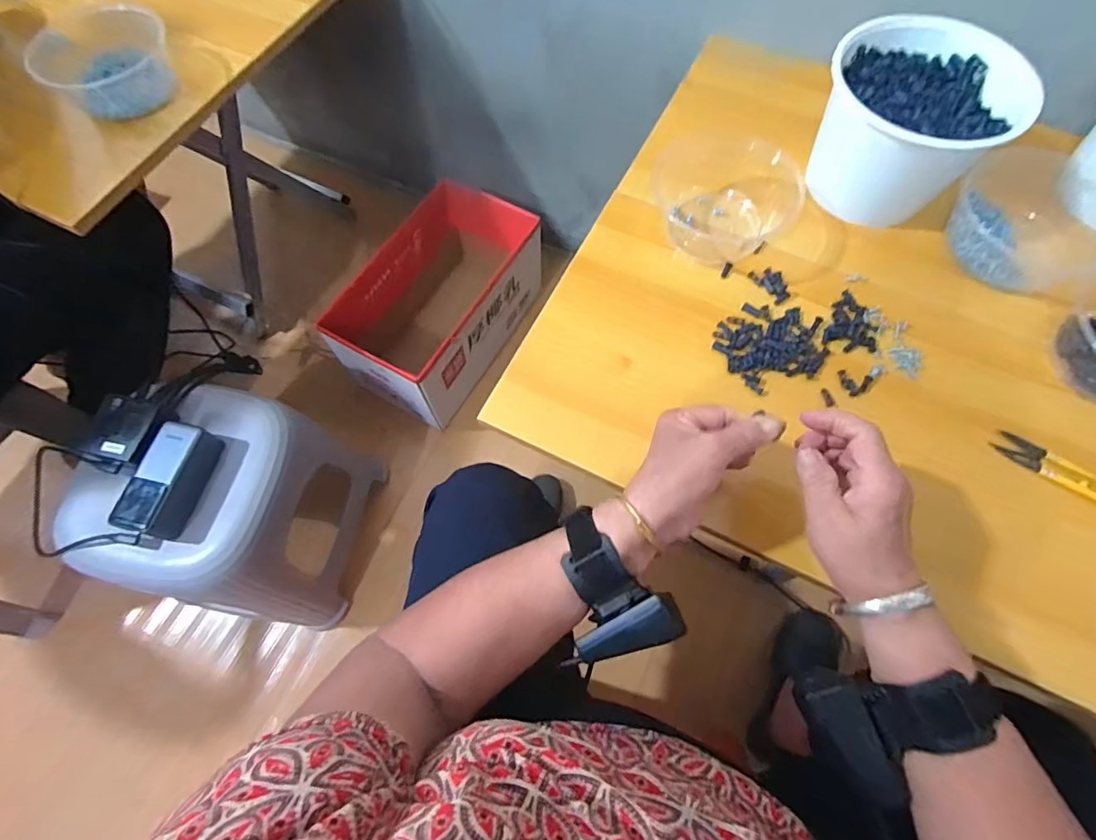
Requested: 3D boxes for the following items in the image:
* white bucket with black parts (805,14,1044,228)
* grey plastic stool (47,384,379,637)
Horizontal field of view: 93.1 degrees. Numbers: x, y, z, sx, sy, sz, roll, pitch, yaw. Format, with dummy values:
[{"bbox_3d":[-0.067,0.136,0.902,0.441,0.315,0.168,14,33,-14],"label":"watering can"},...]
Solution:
[{"bbox_3d":[0.334,-0.276,0.498,0.160,0.115,0.139,25,69,10],"label":"white bucket with black parts"},{"bbox_3d":[-0.437,0.125,0.738,0.260,0.267,0.264,9,67,4],"label":"grey plastic stool"}]

